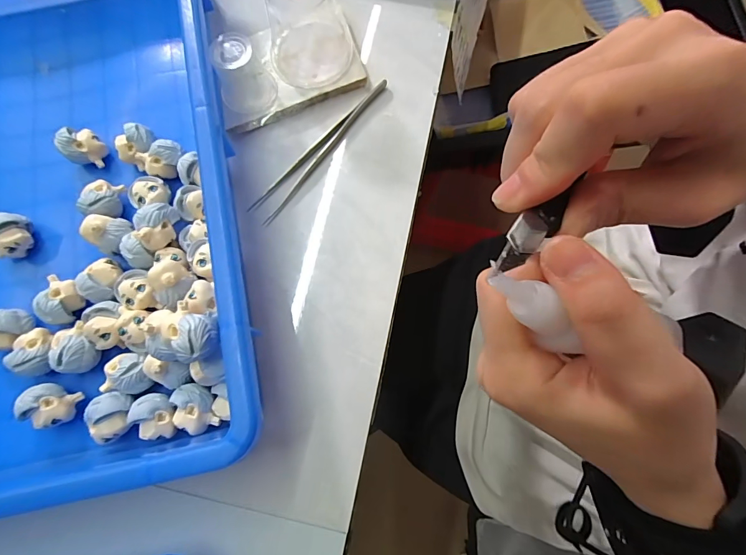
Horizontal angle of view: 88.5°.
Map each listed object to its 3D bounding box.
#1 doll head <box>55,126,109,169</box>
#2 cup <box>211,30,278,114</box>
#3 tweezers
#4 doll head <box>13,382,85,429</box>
[{"bbox_3d":[-0.195,-0.087,0.259,0.021,0.025,0.023,0,78,1],"label":"doll head"},{"bbox_3d":[-0.087,-0.136,0.256,0.035,0.037,0.032,0,78,1],"label":"cup"},{"bbox_3d":[-0.035,-0.092,0.269,0.015,0.007,0.135,41,82,9],"label":"tweezers"},{"bbox_3d":[-0.187,0.074,0.223,0.022,0.023,0.023,1,78,2],"label":"doll head"}]

